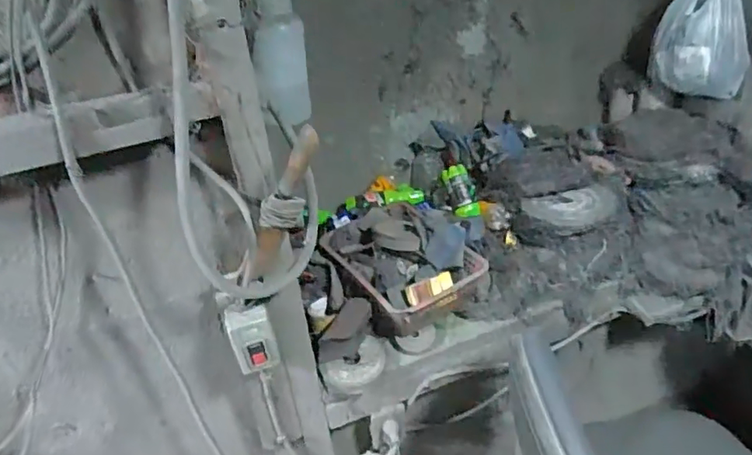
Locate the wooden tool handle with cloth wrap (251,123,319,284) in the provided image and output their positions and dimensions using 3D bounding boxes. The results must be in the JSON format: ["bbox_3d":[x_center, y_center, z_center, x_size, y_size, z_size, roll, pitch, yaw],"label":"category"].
[{"bbox_3d":[-0.119,-0.021,0.686,0.046,0.273,0.049,30,42,1],"label":"wooden tool handle with cloth wrap"}]

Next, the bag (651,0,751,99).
[{"bbox_3d":[0.690,-0.425,1.113,0.131,0.264,0.161,-7,35,2],"label":"bag"}]

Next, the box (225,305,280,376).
[{"bbox_3d":[-0.183,0.169,0.797,0.062,0.106,0.040,-17,36,-12],"label":"box"}]

